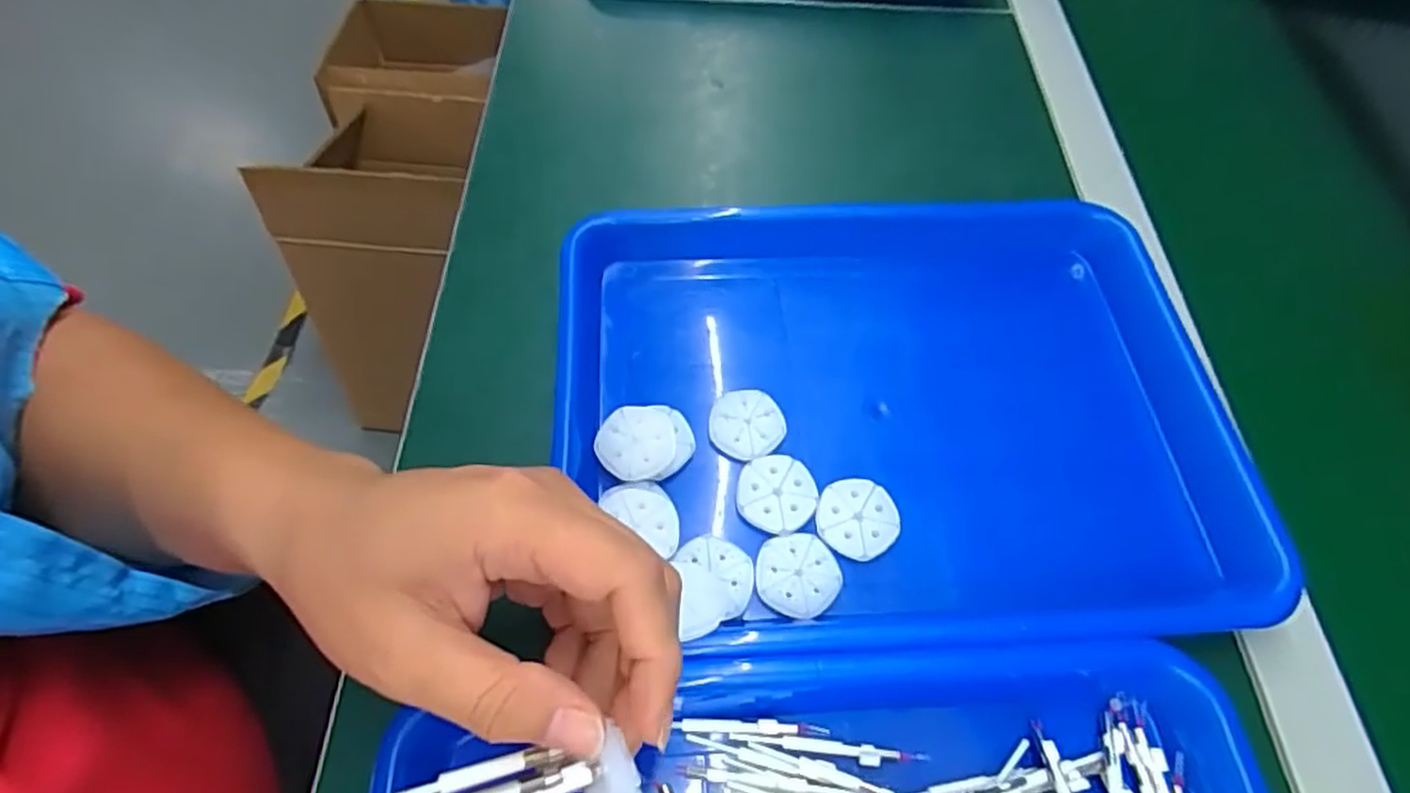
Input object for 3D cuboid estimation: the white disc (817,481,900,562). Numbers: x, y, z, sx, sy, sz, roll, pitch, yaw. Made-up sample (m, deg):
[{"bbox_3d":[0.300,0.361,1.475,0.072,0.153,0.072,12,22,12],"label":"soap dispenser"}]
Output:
[{"bbox_3d":[0.072,0.058,0.341,0.038,0.005,0.037,1,59,-2],"label":"white disc"}]

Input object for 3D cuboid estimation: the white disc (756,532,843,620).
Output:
[{"bbox_3d":[0.043,0.081,0.328,0.038,0.005,0.037,2,59,-2],"label":"white disc"}]

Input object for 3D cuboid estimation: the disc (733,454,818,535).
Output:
[{"bbox_3d":[0.035,0.047,0.346,0.037,0.008,0.037,1,59,-2],"label":"disc"}]

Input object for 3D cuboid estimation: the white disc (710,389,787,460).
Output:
[{"bbox_3d":[0.021,0.015,0.365,0.037,0.011,0.036,1,59,-2],"label":"white disc"}]

